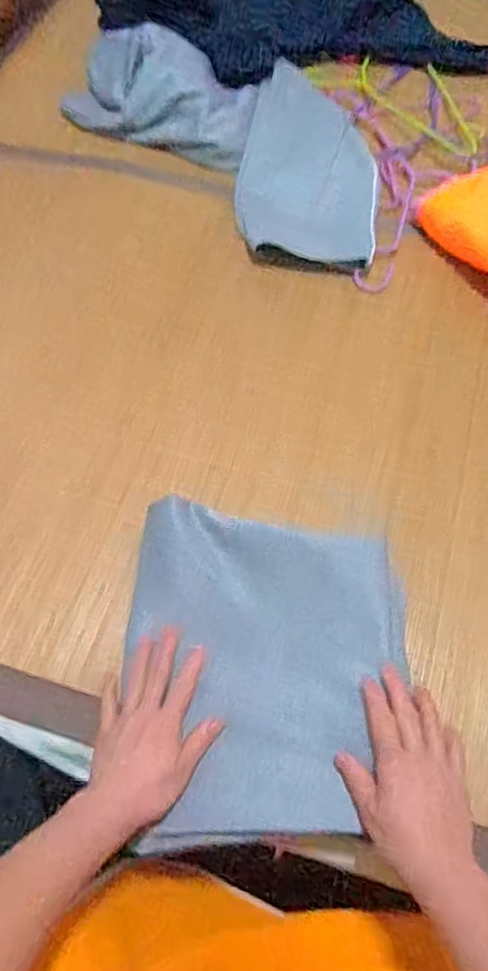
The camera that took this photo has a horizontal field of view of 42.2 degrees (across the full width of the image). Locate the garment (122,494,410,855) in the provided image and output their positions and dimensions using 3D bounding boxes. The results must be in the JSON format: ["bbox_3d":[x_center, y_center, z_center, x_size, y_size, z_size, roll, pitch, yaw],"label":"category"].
[{"bbox_3d":[0.017,0.162,0.566,0.243,0.041,0.282,4,63,2],"label":"garment"}]

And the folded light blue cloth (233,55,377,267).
[{"bbox_3d":[0.093,-0.455,0.890,0.193,0.041,0.360,5,63,3],"label":"folded light blue cloth"}]

